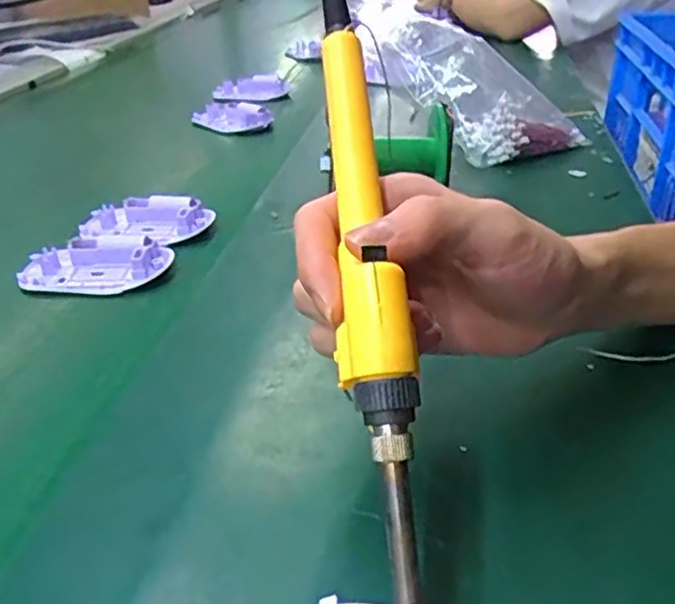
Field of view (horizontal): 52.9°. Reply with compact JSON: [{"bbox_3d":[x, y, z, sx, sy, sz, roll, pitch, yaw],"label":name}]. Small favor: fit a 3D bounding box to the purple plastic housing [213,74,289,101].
[{"bbox_3d":[-0.107,-0.263,0.839,0.101,0.022,0.034,-21,36,-33],"label":"purple plastic housing"}]

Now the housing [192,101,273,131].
[{"bbox_3d":[-0.113,-0.202,0.740,0.085,0.023,0.050,18,34,28],"label":"housing"}]

